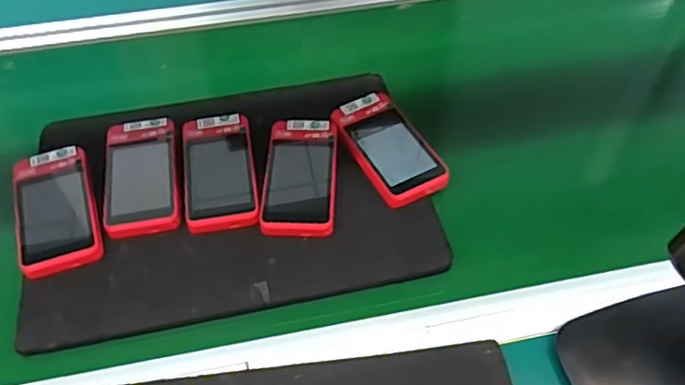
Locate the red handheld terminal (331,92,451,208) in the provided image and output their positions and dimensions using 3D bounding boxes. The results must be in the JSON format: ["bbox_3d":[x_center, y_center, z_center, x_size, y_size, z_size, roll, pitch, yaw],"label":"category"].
[{"bbox_3d":[0.041,-0.043,0.560,0.064,0.018,0.124,-23,55,-17],"label":"red handheld terminal"}]

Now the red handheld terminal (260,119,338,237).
[{"bbox_3d":[-0.037,-0.015,0.540,0.062,0.017,0.121,1,52,1],"label":"red handheld terminal"}]

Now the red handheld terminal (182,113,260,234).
[{"bbox_3d":[-0.110,-0.019,0.545,0.062,0.020,0.121,-8,52,-6],"label":"red handheld terminal"}]

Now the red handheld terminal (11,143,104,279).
[{"bbox_3d":[-0.246,0.013,0.517,0.063,0.020,0.122,-17,54,-13],"label":"red handheld terminal"}]

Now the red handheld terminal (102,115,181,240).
[{"bbox_3d":[-0.181,-0.016,0.542,0.063,0.018,0.123,-10,53,-8],"label":"red handheld terminal"}]

